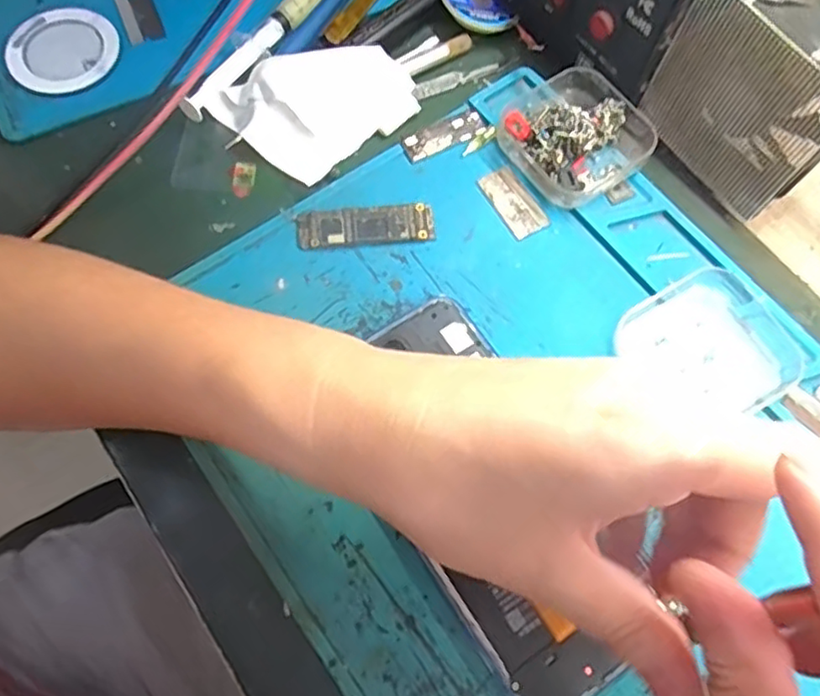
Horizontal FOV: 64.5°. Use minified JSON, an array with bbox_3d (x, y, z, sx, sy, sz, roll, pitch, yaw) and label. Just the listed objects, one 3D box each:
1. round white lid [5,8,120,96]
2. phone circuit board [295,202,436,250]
[{"bbox_3d":[-0.186,-0.162,0.349,0.055,0.009,0.055,0,69,0],"label":"round white lid"},{"bbox_3d":[-0.021,-0.058,0.309,0.064,0.005,0.020,-5,69,-2],"label":"phone circuit board"}]

